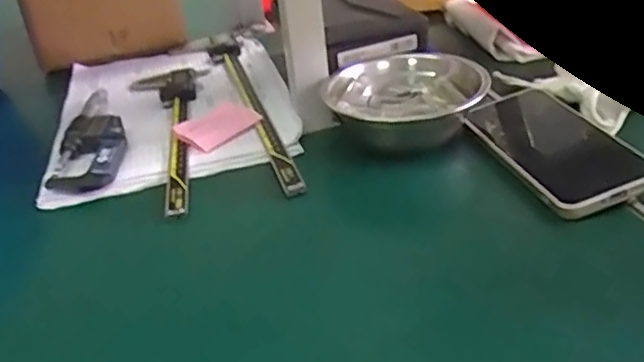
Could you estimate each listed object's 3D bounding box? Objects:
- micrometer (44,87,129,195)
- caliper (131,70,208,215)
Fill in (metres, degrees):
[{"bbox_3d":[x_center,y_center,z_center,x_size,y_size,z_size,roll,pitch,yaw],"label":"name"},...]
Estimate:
[{"bbox_3d":[-0.206,-0.041,0.590,0.057,0.022,0.172,-9,31,-4],"label":"micrometer"},{"bbox_3d":[-0.137,-0.046,0.591,0.072,0.022,0.272,-11,31,-7],"label":"caliper"}]

